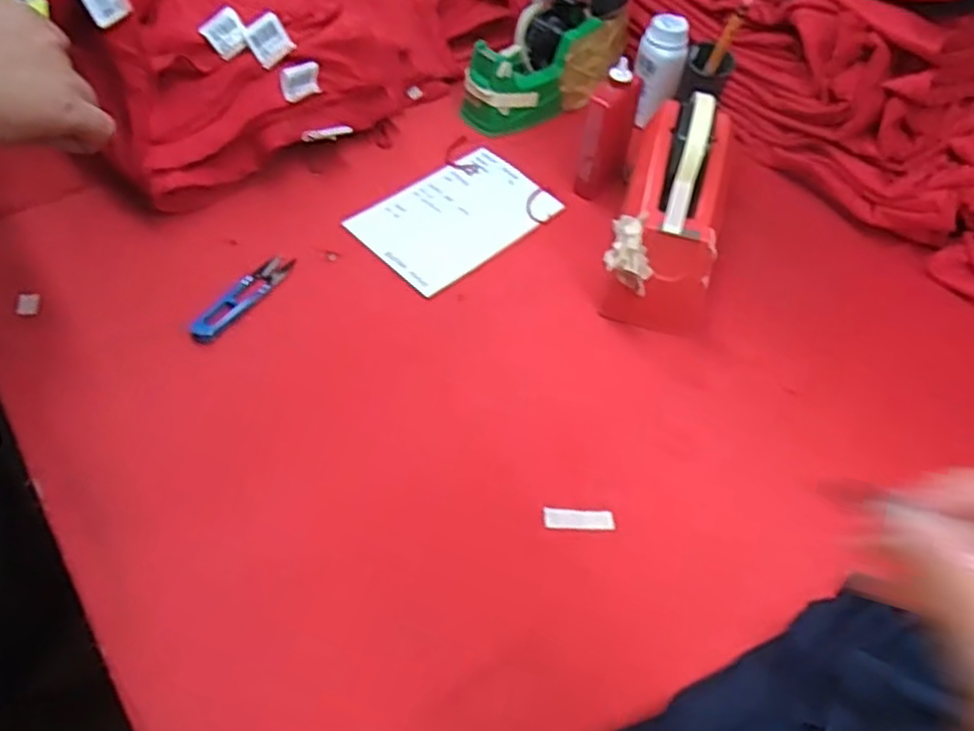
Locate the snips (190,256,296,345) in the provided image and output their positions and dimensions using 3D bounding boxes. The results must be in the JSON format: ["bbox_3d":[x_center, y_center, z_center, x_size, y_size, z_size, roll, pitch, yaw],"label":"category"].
[{"bbox_3d":[-0.188,-0.053,0.585,0.022,0.015,0.102,34,53,2],"label":"snips"}]

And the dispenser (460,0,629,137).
[{"bbox_3d":[0.062,-0.298,0.739,0.179,0.084,0.067,-35,62,-25],"label":"dispenser"}]

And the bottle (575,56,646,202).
[{"bbox_3d":[0.104,-0.198,0.652,0.026,0.110,0.052,34,54,18],"label":"bottle"}]

